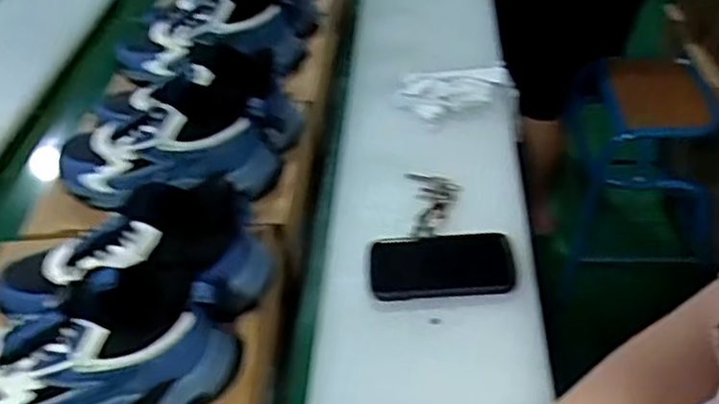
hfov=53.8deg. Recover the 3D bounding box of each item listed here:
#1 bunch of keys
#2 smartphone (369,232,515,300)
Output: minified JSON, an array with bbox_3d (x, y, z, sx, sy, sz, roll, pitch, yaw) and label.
[{"bbox_3d":[0.098,0.002,0.914,0.069,0.015,0.118,-6,46,3],"label":"bunch of keys"},{"bbox_3d":[0.094,0.071,0.822,0.162,0.017,0.091,-3,53,1],"label":"smartphone"}]

